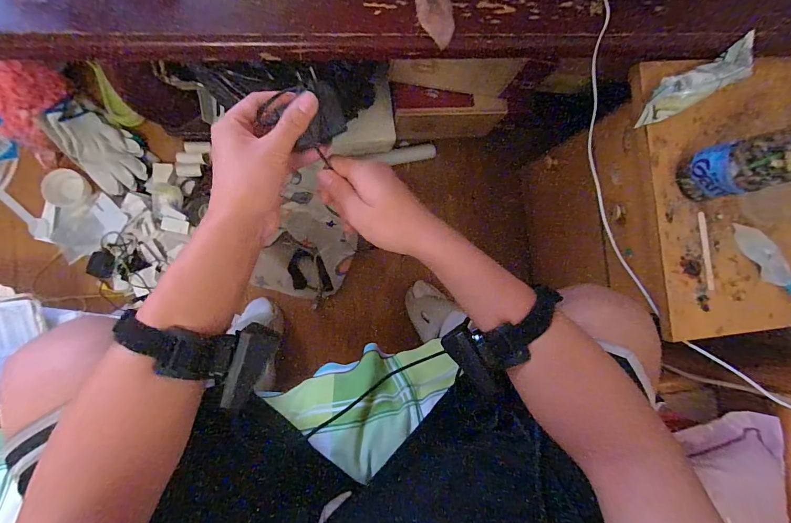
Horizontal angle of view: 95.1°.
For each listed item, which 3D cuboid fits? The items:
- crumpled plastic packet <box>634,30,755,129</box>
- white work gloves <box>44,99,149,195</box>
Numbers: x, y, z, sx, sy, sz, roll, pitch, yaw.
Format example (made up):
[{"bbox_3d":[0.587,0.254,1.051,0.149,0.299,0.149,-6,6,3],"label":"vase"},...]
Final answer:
[{"bbox_3d":[0.412,-0.245,0.494,0.166,0.040,0.052,-27,91,-6],"label":"crumpled plastic packet"},{"bbox_3d":[-0.679,-0.262,0.834,0.124,0.030,0.214,-46,104,-18],"label":"white work gloves"}]

